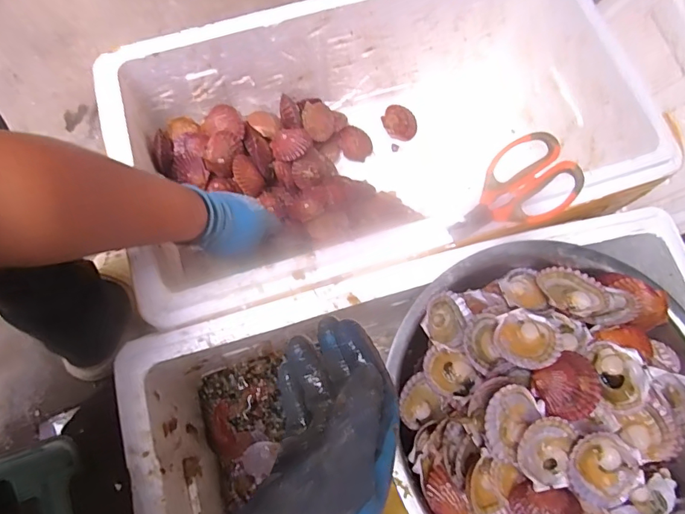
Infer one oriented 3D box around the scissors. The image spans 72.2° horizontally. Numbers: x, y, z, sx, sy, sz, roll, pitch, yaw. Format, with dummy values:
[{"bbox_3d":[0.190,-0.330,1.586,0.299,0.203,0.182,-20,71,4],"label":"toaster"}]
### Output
[{"bbox_3d":[0.171,-0.058,0.491,0.018,0.164,0.077,-33,81,-32],"label":"scissors"}]

